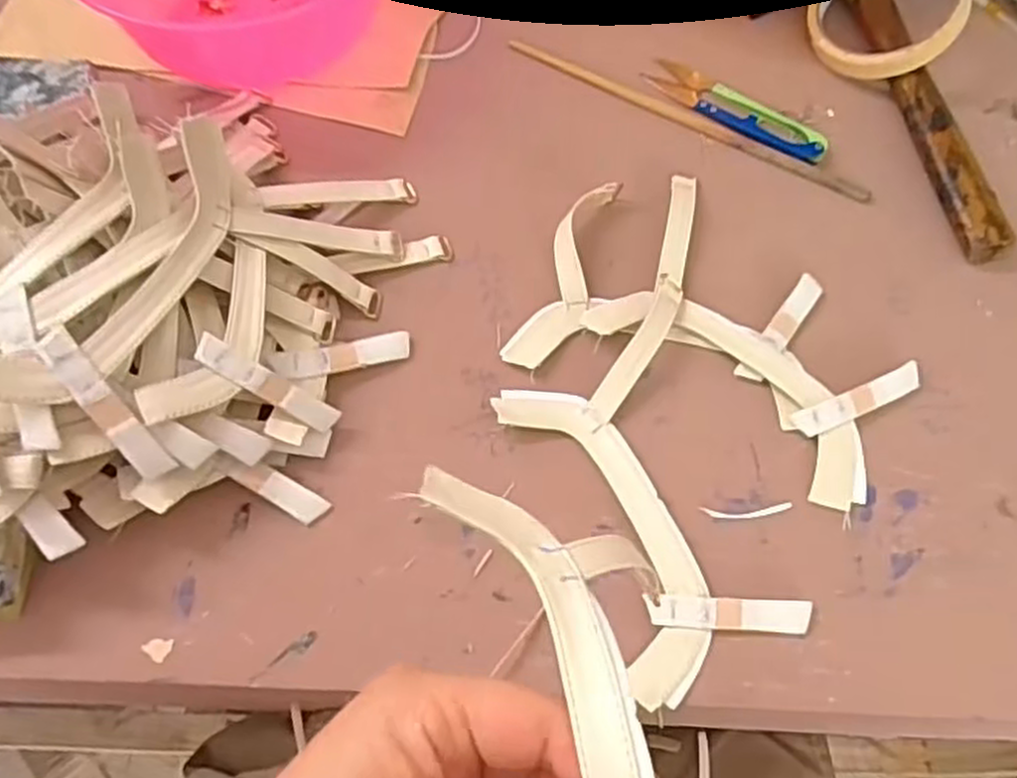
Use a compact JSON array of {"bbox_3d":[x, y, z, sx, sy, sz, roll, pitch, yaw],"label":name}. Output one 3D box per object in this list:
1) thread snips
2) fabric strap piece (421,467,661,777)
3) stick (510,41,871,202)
[{"bbox_3d":[0.137,-0.170,0.474,0.116,0.004,0.033,32,69,13],"label":"thread snips"},{"bbox_3d":[0.019,0.092,0.208,0.061,0.054,0.154,-12,62,-7],"label":"fabric strap piece"},{"bbox_3d":[0.103,-0.163,0.471,0.233,0.004,0.012,28,68,11],"label":"stick"}]

